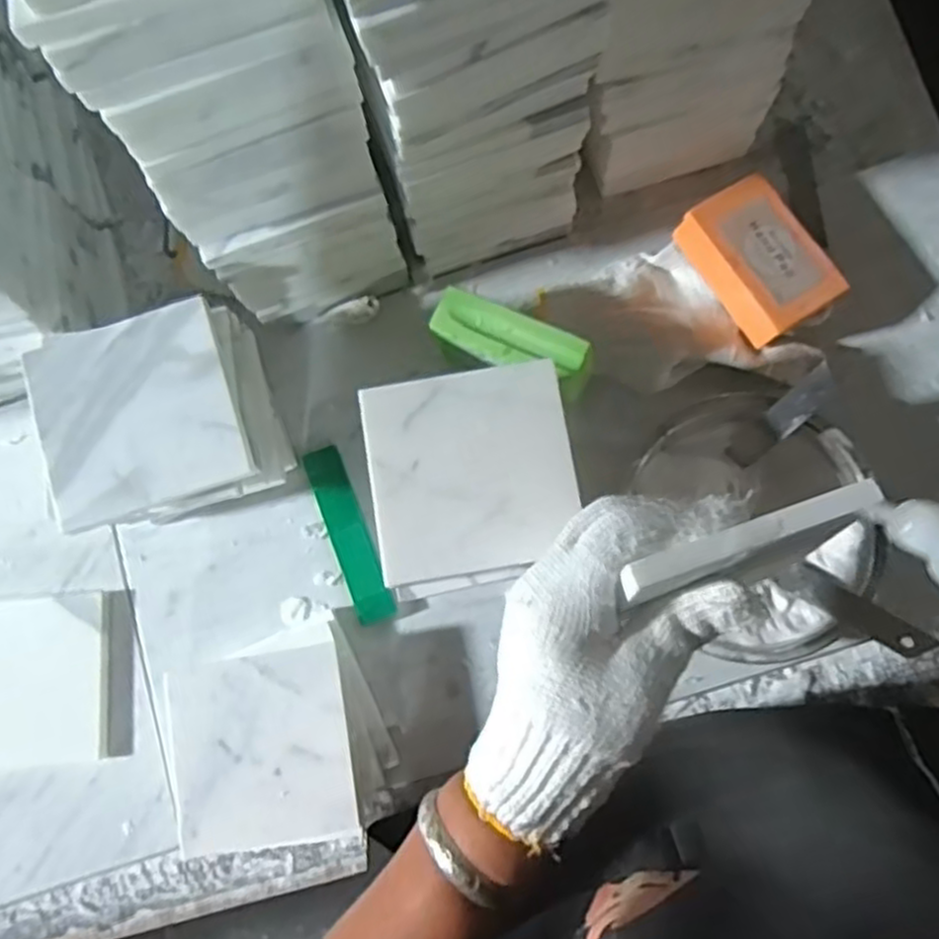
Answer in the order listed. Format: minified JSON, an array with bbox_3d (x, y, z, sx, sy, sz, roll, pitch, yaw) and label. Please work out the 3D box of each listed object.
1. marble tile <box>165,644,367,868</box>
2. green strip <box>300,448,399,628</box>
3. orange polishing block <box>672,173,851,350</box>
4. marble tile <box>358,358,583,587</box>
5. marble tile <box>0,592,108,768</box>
[{"bbox_3d":[-0.119,0.159,0.431,0.103,0.011,0.103,-11,80,-1],"label":"marble tile"},{"bbox_3d":[-0.076,0.040,0.481,0.024,0.010,0.113,-21,80,-3],"label":"green strip"},{"bbox_3d":[0.181,-0.131,0.471,0.063,0.027,0.092,-34,81,-5],"label":"orange polishing block"},{"bbox_3d":[0.001,-0.001,0.376,0.099,0.008,0.099,-9,80,-1],"label":"marble tile"},{"bbox_3d":[-0.279,0.131,0.472,0.106,0.012,0.102,-5,80,0],"label":"marble tile"}]

